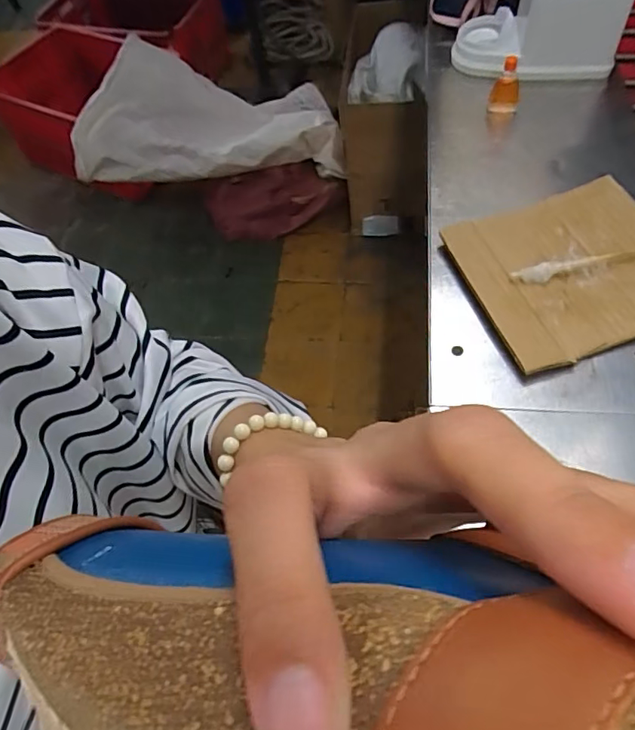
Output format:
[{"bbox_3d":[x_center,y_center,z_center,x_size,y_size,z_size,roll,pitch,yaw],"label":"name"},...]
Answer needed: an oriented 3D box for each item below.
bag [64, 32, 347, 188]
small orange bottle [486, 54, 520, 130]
[{"bbox_3d":[-0.349,-0.772,1.588,0.788,0.254,0.364,-12,57,-1],"label":"bag"},{"bbox_3d":[0.223,-0.328,0.617,0.034,0.075,0.030,21,62,19],"label":"small orange bottle"}]

